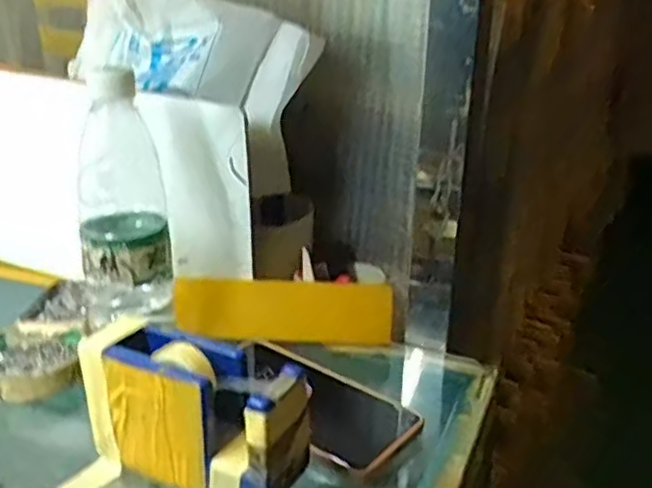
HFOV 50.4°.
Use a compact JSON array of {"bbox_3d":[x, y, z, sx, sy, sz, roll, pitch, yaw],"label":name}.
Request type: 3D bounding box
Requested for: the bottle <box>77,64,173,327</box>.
[{"bbox_3d":[-0.151,-0.028,0.514,0.064,0.185,0.066,-5,22,-14],"label":"bottle"}]

